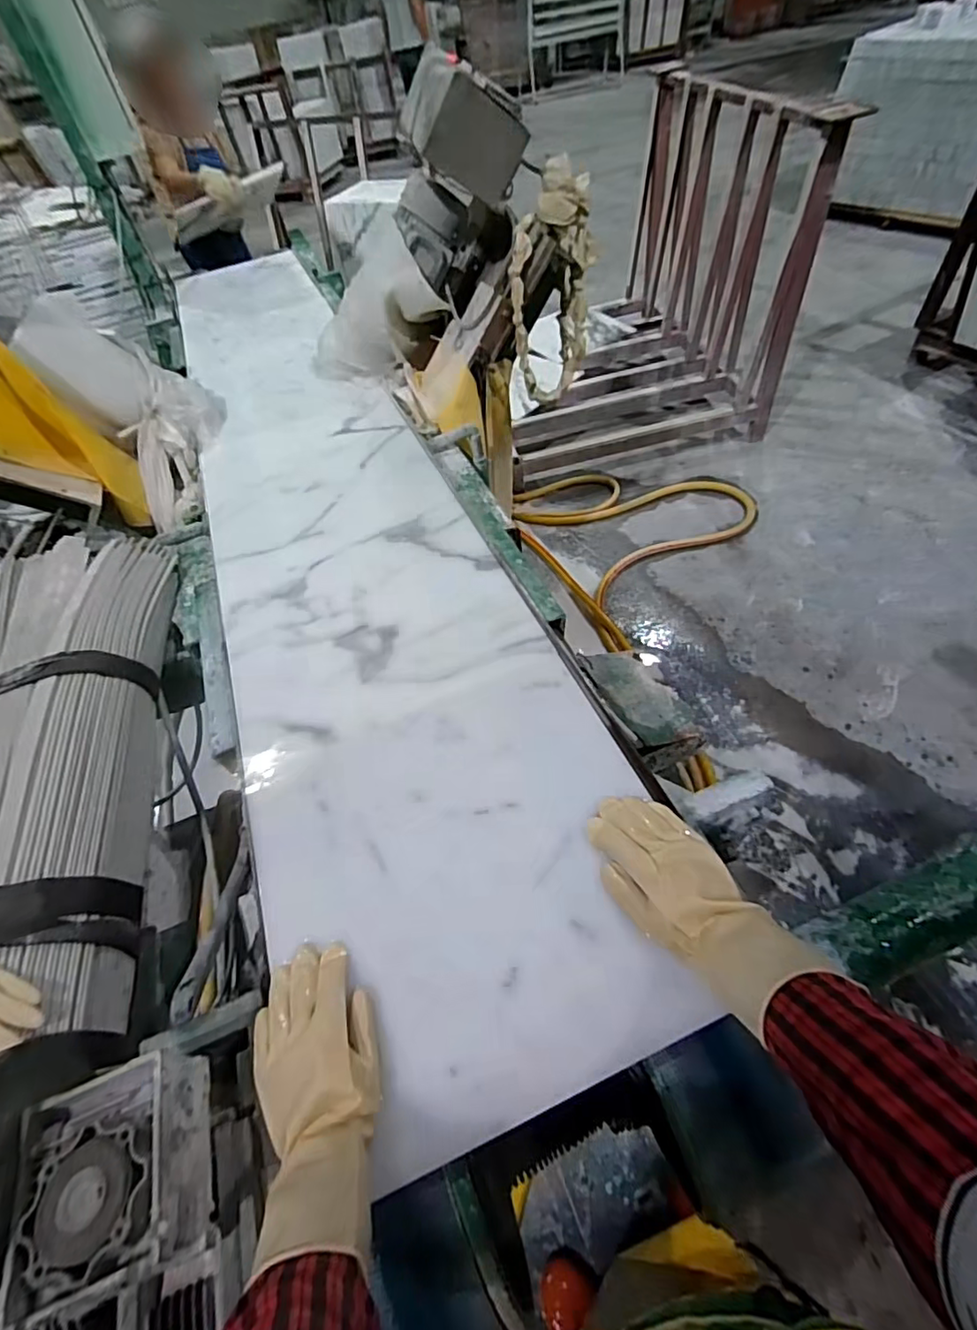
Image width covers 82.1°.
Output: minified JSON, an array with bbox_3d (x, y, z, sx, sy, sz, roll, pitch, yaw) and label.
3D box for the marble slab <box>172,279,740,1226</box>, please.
[{"bbox_3d":[-0.383,-0.464,1.210,0.437,0.033,2.296,-21,52,-9],"label":"marble slab"}]

